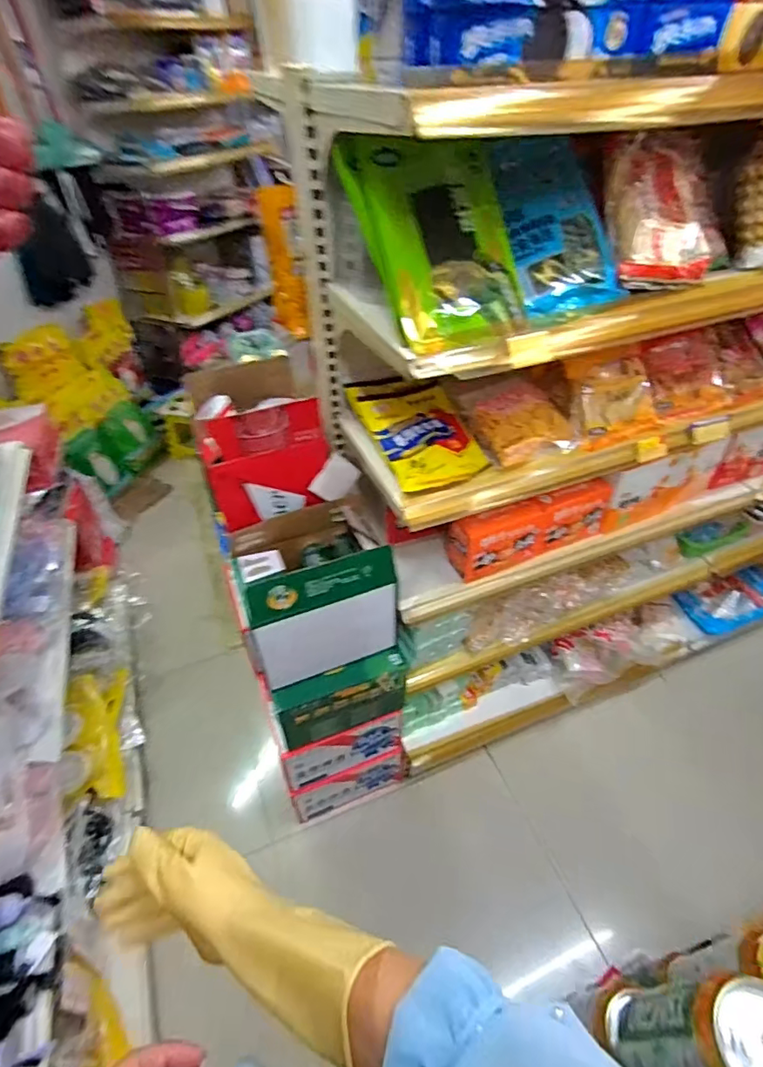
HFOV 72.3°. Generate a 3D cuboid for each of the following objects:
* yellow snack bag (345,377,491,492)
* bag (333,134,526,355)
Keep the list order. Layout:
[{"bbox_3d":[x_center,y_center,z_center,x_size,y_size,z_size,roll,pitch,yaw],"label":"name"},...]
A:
[{"bbox_3d":[0.054,-0.195,0.938,0.156,0.062,0.302,-18,45,-16],"label":"yellow snack bag"},{"bbox_3d":[0.074,-0.379,0.671,0.177,0.279,0.062,-15,5,-8],"label":"bag"}]

